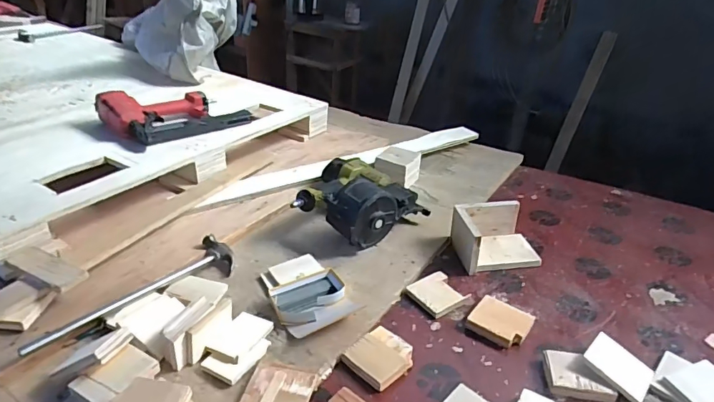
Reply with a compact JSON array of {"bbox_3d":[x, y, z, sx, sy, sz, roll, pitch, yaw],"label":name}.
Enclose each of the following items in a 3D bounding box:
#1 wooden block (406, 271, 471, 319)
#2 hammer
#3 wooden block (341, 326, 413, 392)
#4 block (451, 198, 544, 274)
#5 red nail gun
[{"bbox_3d":[0.147,0.169,0.866,0.091,0.017,0.089,-16,37,-31],"label":"wooden block"},{"bbox_3d":[-0.379,0.154,0.811,0.362,0.036,0.092,-24,42,-39],"label":"hammer"},{"bbox_3d":[0.037,0.243,0.732,0.085,0.016,0.095,30,39,34],"label":"wooden block"},{"bbox_3d":[0.287,0.071,0.972,0.159,0.085,0.125,-1,32,-11],"label":"block"},{"bbox_3d":[-0.441,-0.222,1.180,0.345,0.071,0.188,-16,37,-31],"label":"red nail gun"}]

